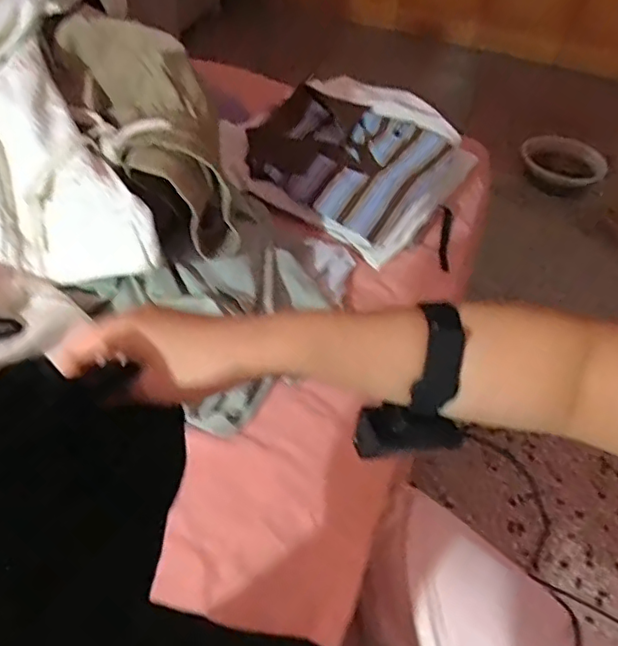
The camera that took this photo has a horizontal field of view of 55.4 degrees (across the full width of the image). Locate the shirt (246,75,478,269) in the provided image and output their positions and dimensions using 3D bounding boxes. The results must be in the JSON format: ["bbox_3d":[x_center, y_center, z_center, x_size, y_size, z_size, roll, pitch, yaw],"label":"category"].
[{"bbox_3d":[0.082,-0.251,0.882,0.265,0.120,0.255,30,50,20],"label":"shirt"}]

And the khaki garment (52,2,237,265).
[{"bbox_3d":[-0.186,-0.218,0.663,0.114,0.127,0.298,-33,81,-32],"label":"khaki garment"}]

